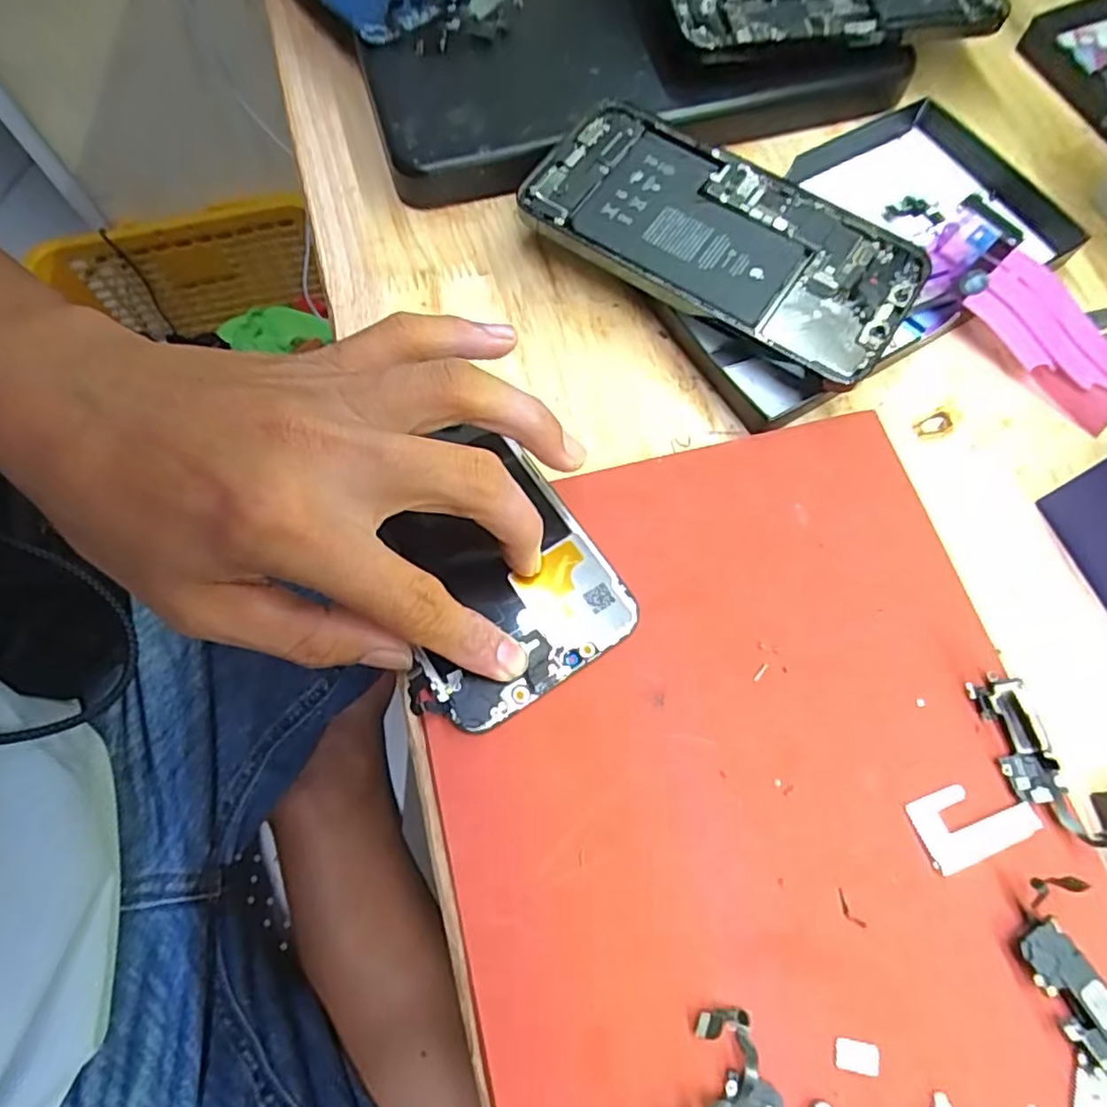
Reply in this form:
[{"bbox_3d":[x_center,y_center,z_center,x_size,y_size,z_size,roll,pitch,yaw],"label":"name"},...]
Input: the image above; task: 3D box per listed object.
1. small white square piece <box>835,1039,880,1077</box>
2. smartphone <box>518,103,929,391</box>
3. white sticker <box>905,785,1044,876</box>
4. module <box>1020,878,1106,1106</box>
[{"bbox_3d":[0.086,0.143,0.183,0.012,0.004,0.008,8,69,4],"label":"small white square piece"},{"bbox_3d":[0.068,-0.128,0.262,0.155,0.008,0.072,31,77,6],"label":"smartphone"},{"bbox_3d":[0.132,0.083,0.202,0.035,0.004,0.021,-19,70,-7],"label":"white sticker"},{"bbox_3d":[0.152,0.132,0.181,0.031,0.007,0.073,-1,69,0],"label":"module"}]

